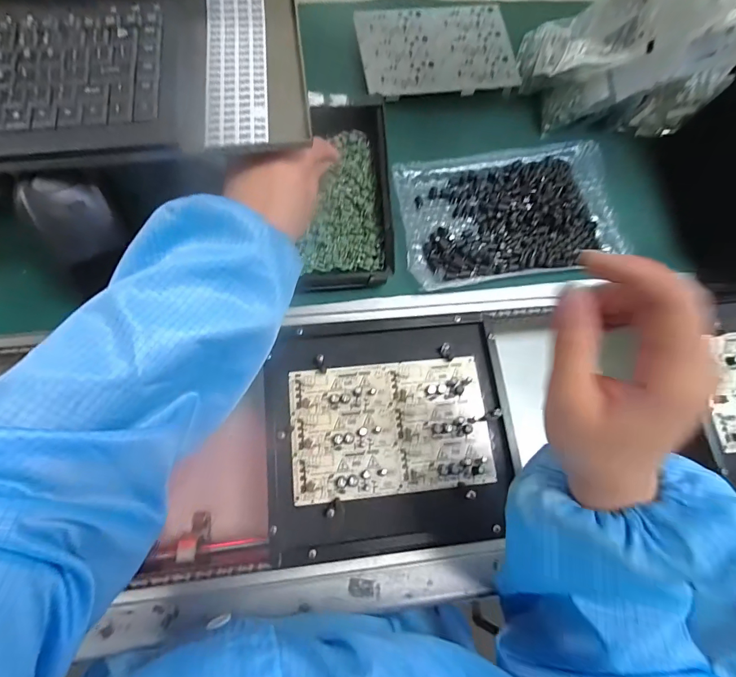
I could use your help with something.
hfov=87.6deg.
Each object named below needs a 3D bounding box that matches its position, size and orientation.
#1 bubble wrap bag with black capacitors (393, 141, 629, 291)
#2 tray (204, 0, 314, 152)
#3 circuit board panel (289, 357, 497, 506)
[{"bbox_3d":[0.176,-0.156,0.478,0.267,0.026,0.169,-10,73,-7],"label":"bubble wrap bag with black capacitors"},{"bbox_3d":[-0.096,-0.249,0.326,0.082,0.023,0.202,-4,72,-5],"label":"tray"},{"bbox_3d":[0.024,0.092,0.406,0.204,0.009,0.133,-5,71,-4],"label":"circuit board panel"}]

